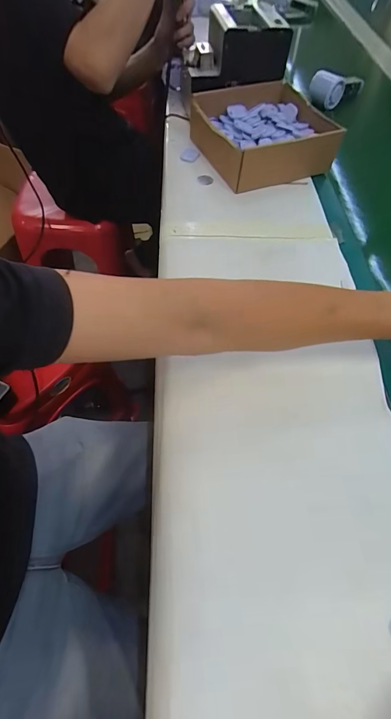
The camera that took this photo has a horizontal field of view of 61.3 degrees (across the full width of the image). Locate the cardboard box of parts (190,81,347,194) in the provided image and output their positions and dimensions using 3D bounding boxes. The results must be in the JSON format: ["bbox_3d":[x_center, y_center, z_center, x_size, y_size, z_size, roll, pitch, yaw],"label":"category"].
[{"bbox_3d":[0.119,-0.399,0.592,0.204,0.082,0.200,-17,59,-14],"label":"cardboard box of parts"}]

